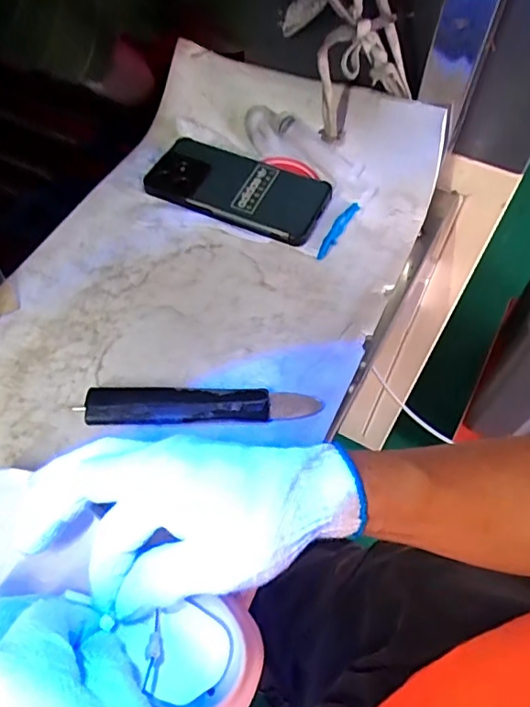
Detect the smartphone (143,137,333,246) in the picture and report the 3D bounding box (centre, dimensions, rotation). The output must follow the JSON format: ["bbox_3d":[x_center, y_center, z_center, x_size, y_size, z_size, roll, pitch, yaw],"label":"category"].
[{"bbox_3d":[-0.024,-0.155,0.498,0.160,0.011,0.082,21,62,12],"label":"smartphone"}]

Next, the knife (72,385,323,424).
[{"bbox_3d":[-0.045,0.036,0.394,0.167,0.012,0.032,0,57,-2],"label":"knife"}]

